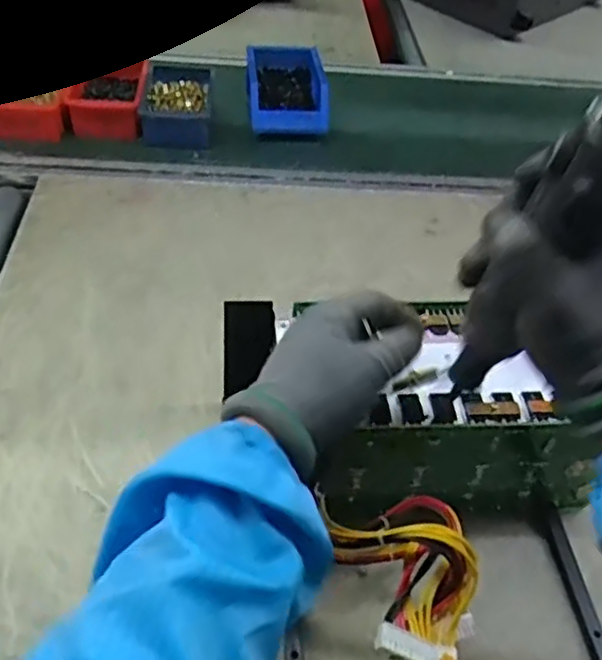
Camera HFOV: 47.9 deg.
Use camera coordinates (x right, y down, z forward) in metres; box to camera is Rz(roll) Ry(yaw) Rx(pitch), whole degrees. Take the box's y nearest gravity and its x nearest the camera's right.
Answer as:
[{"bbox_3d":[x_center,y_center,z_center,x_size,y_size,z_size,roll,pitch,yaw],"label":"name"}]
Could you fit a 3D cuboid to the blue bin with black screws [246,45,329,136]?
[{"bbox_3d":[-0.024,-0.337,0.965,0.110,0.072,0.160,-2,46,-10],"label":"blue bin with black screws"}]

